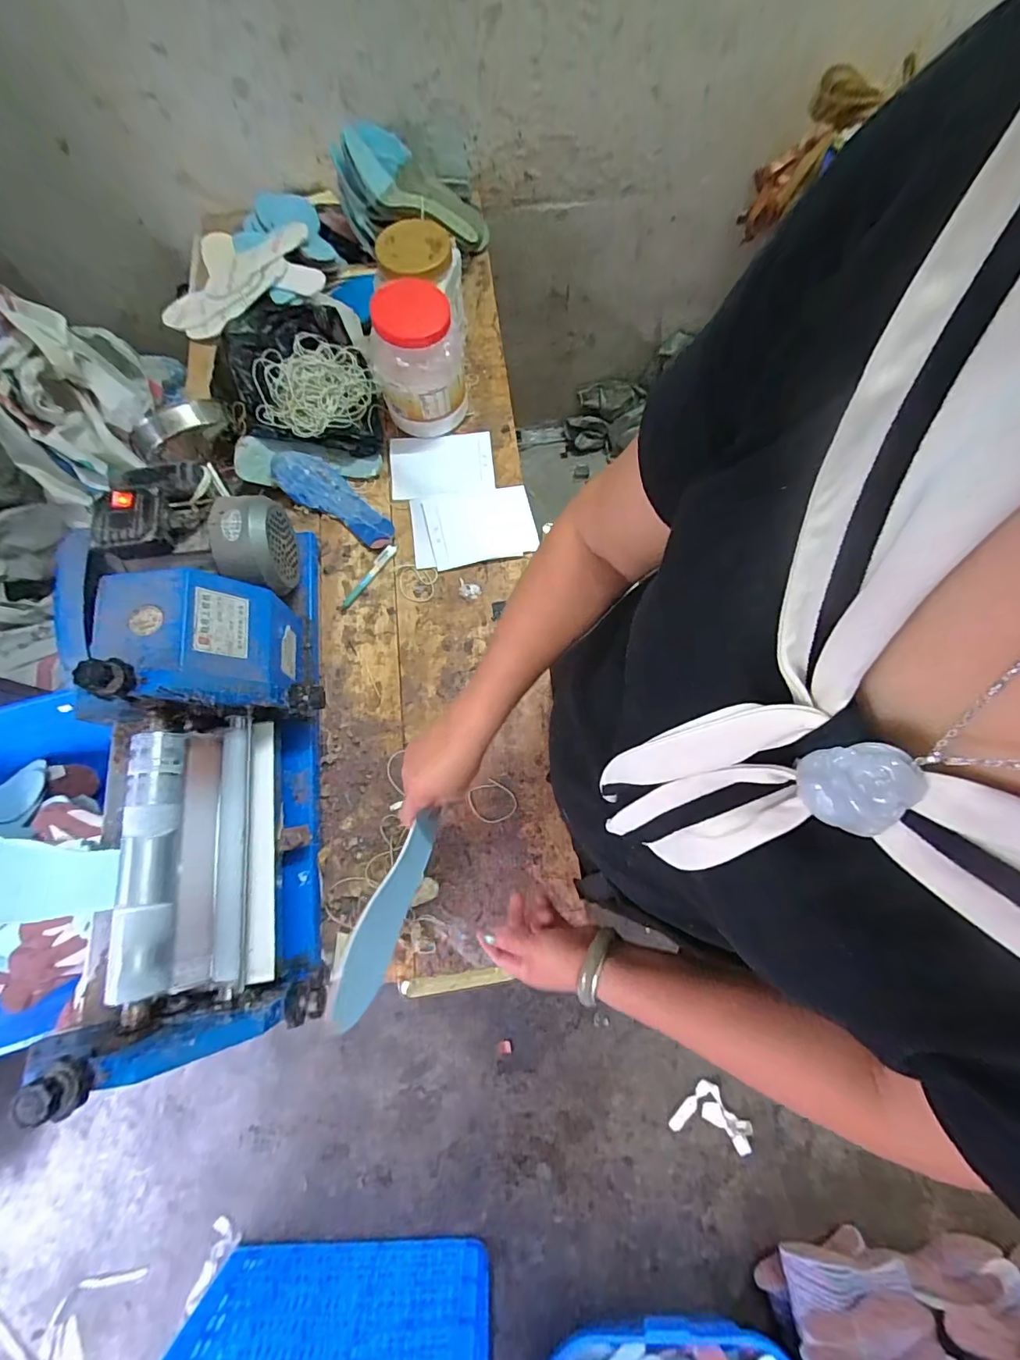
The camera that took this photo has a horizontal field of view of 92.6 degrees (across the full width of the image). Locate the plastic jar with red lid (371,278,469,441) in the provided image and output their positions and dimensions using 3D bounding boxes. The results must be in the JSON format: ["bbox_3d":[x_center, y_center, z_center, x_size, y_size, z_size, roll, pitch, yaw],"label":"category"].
[{"bbox_3d":[-0.149,-0.516,0.794,0.144,0.175,0.127,-9,74,-3],"label":"plastic jar with red lid"}]

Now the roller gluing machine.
[{"bbox_3d":[-0.380,0.067,0.591,0.281,0.219,0.644,-14,74,-4],"label":"roller gluing machine"}]

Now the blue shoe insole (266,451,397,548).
[{"bbox_3d":[-0.290,-0.311,0.822,0.234,0.043,0.079,31,76,9],"label":"blue shoe insole"}]

